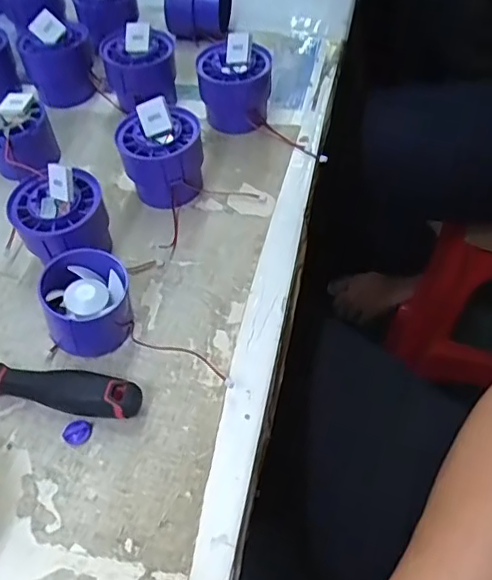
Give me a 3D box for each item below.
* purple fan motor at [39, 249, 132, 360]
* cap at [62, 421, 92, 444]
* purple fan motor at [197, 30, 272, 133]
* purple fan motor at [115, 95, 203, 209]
[{"bbox_3d":[-0.090,0.008,0.332,0.045,0.042,0.046,-1,53,2],"label":"purple fan motor"},{"bbox_3d":[-0.090,0.076,0.305,0.014,0.005,0.012,-5,53,-1],"label":"cap"},{"bbox_3d":[-0.008,-0.154,0.432,0.054,0.057,0.049,-1,54,4],"label":"purple fan motor"},{"bbox_3d":[-0.056,-0.090,0.388,0.055,0.060,0.052,-16,54,-9],"label":"purple fan motor"}]

